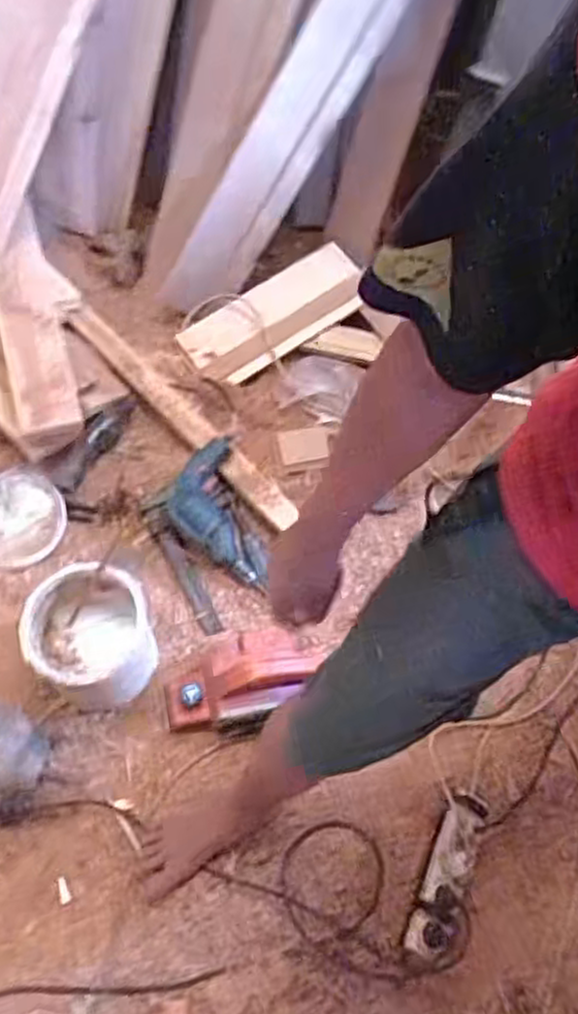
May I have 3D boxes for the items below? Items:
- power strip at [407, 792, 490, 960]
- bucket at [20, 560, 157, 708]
[{"bbox_3d":[0.246,0.558,1.171,0.064,0.032,0.238,23,65,8],"label":"power strip"},{"bbox_3d":[-0.308,0.208,1.217,0.174,0.189,0.181,1,64,-2],"label":"bucket"}]

